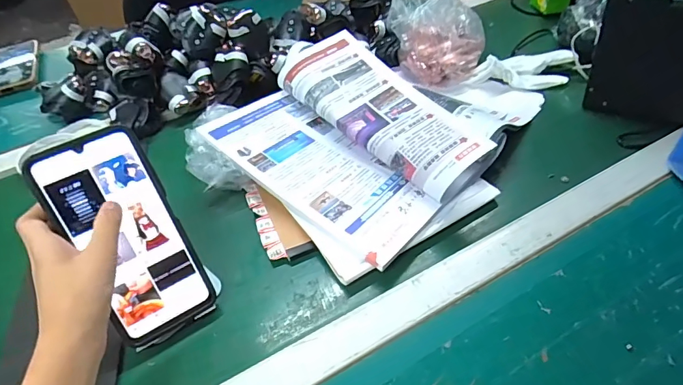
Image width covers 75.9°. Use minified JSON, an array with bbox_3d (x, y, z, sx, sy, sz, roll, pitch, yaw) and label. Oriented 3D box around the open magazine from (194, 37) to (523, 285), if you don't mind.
[{"bbox_3d":[0.010,-0.070,0.500,0.240,0.059,0.304,-34,52,-25],"label":"open magazine"}]

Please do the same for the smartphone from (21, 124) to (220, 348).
[{"bbox_3d":[-0.174,0.038,0.363,0.080,0.175,0.007,-29,18,-21],"label":"smartphone"}]

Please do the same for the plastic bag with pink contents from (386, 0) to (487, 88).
[{"bbox_3d":[0.134,-0.274,0.656,0.118,0.086,0.239,-8,61,-4],"label":"plastic bag with pink contents"}]

